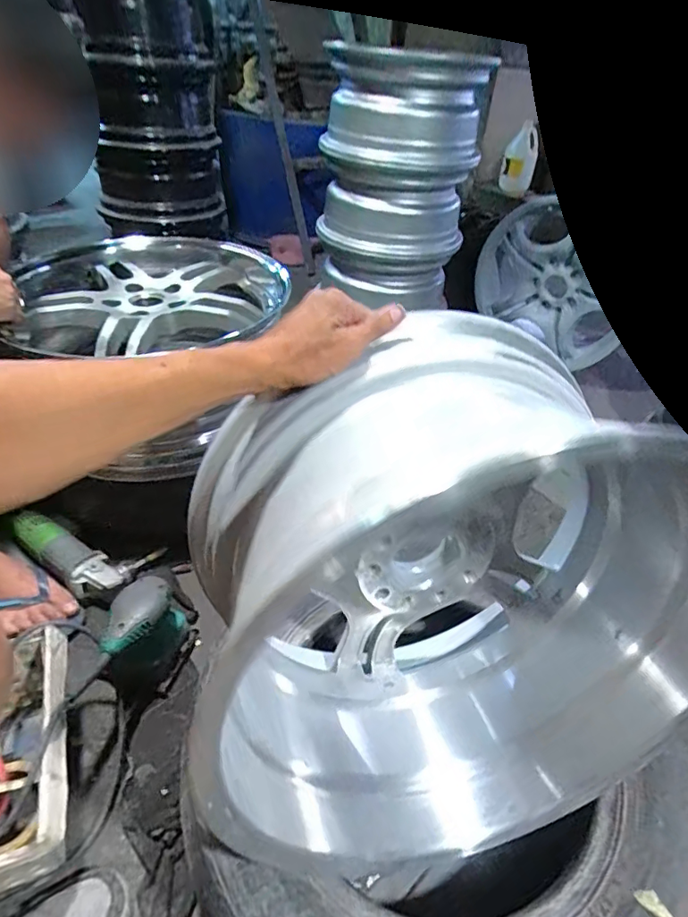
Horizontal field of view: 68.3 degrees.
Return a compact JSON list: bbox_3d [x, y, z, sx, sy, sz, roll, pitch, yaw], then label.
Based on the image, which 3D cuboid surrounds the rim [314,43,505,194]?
[{"bbox_3d":[0.108,-0.812,1.187,0.335,0.227,0.385,0,41,-5],"label":"rim"}]

